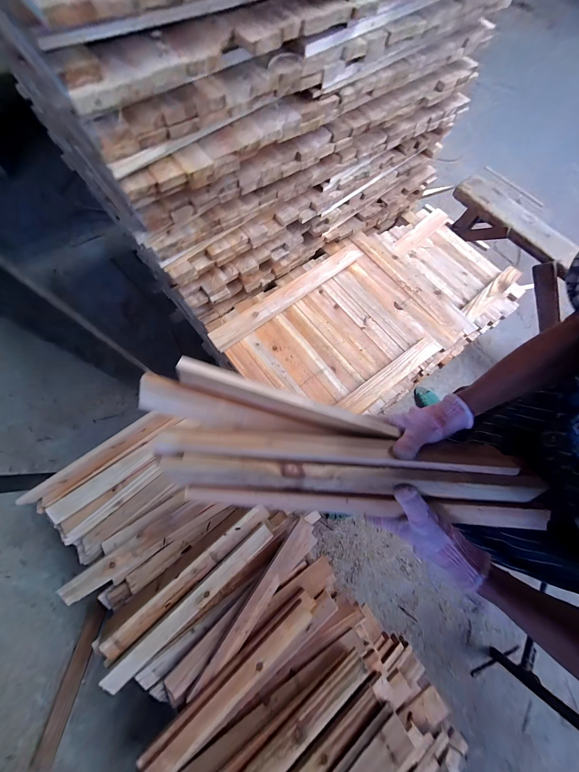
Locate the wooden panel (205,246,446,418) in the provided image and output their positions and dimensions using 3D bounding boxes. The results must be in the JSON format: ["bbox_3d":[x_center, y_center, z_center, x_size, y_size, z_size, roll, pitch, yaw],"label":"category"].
[{"bbox_3d":[0.118,-0.147,0.725,0.528,0.043,0.442,-37,77,-13],"label":"wooden panel"}]

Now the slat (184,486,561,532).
[{"bbox_3d":[0.101,0.169,0.355,0.487,0.021,0.028,3,72,3],"label":"slat"}]

